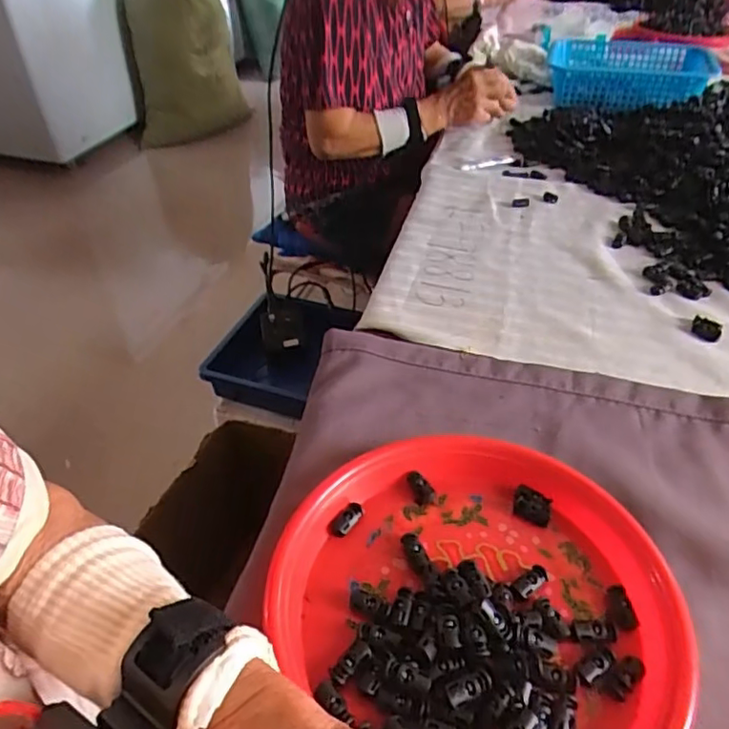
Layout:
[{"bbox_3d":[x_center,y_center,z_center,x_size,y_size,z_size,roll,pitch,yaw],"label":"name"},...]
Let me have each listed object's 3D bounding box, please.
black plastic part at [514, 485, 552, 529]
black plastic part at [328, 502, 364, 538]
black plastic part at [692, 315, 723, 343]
[{"bbox_3d":[0.127,0.106,0.445,0.028,0.012,0.025,18,45,21],"label":"black plastic part"},{"bbox_3d":[-0.013,0.116,0.438,0.014,0.006,0.030,33,52,33],"label":"black plastic part"},{"bbox_3d":[0.355,-0.037,0.610,0.028,0.007,0.029,20,46,22],"label":"black plastic part"}]

